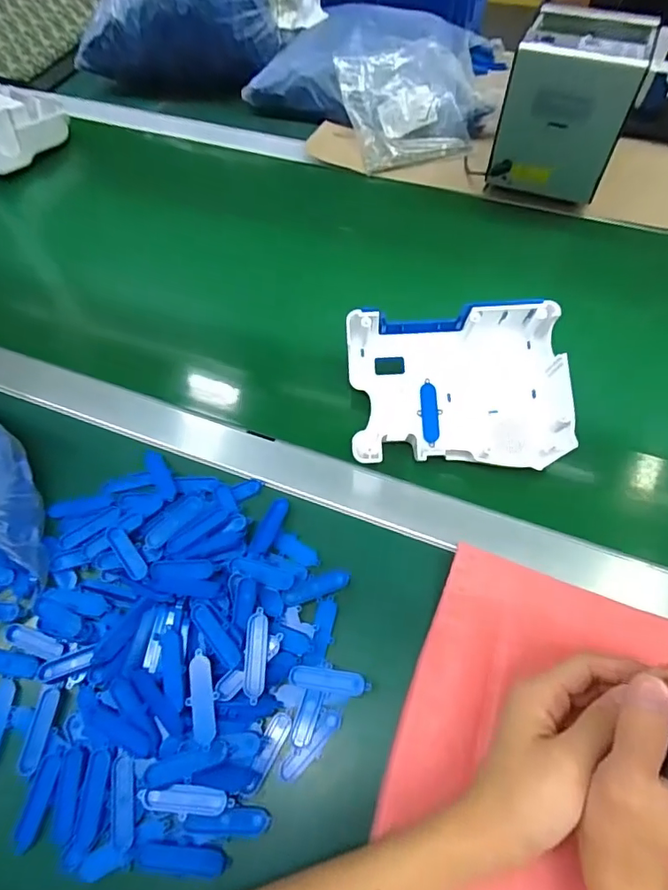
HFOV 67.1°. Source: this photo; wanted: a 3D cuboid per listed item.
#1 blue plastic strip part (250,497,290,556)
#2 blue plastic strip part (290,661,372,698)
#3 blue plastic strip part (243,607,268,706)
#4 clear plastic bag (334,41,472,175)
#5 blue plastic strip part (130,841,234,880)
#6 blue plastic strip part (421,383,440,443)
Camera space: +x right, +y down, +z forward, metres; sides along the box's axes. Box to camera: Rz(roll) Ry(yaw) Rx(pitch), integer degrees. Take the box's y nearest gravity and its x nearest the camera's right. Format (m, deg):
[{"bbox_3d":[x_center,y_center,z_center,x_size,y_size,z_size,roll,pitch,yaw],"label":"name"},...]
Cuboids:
[{"bbox_3d":[-0.051,0.065,0.410,0.015,0.008,0.053,15,62,11],"label":"blue plastic strip part"},{"bbox_3d":[-0.004,0.167,0.360,0.055,0.004,0.018,12,61,-5],"label":"blue plastic strip part"},{"bbox_3d":[-0.054,0.146,0.350,0.015,0.004,0.059,7,69,-20],"label":"blue plastic strip part"},{"bbox_3d":[0.093,-0.446,0.660,0.144,0.029,0.165,-13,84,7],"label":"clear plastic bag"},{"bbox_3d":[-0.095,0.257,0.312,0.059,0.004,0.016,3,61,4],"label":"blue plastic strip part"},{"bbox_3d":[0.085,-0.029,0.448,0.014,0.004,0.053,-2,80,1],"label":"blue plastic strip part"}]

